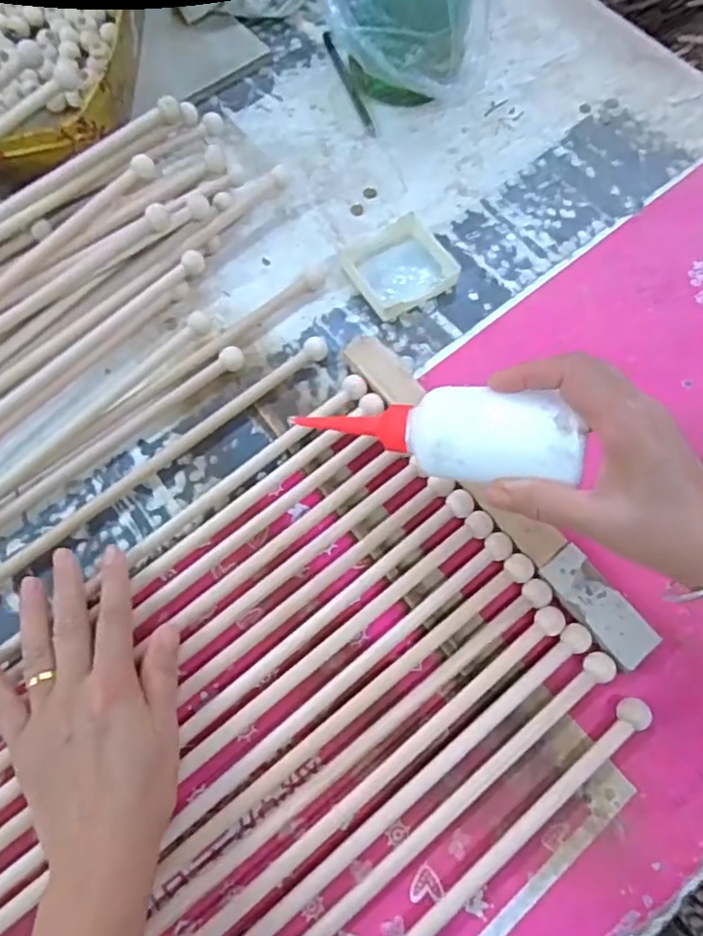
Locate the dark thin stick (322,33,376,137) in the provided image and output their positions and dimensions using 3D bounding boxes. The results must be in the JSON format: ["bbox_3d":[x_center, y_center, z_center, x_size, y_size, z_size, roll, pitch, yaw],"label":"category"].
[{"bbox_3d":[-0.003,-0.369,0.587,0.009,0.007,0.140,-18,70,-8],"label":"dark thin stick"}]

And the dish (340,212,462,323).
[{"bbox_3d":[0.039,-0.169,0.509,0.079,0.014,0.078,-30,72,-12],"label":"dish"}]

